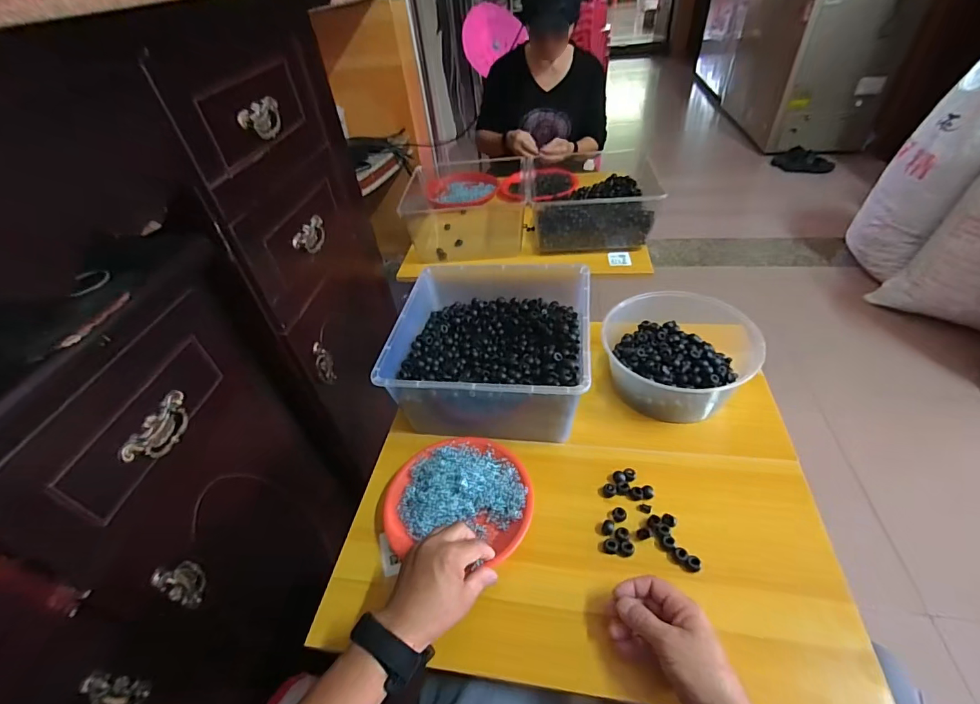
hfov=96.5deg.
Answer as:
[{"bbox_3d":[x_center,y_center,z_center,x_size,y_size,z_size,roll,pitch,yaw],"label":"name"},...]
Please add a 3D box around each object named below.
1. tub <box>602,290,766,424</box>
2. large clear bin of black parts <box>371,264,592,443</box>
[{"bbox_3d":[0.301,-0.003,0.706,0.223,0.107,0.216,-4,42,4],"label":"tub"},{"bbox_3d":[0.009,-0.008,0.742,0.302,0.140,0.308,2,43,11],"label":"large clear bin of black parts"}]

